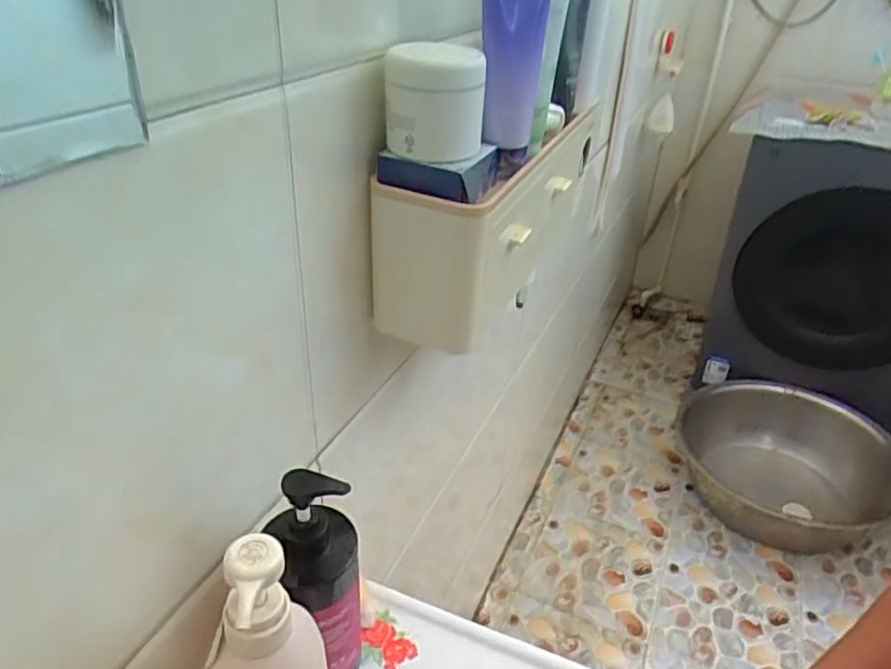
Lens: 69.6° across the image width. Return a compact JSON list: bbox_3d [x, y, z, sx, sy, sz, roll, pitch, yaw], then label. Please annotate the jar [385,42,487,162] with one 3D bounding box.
[{"bbox_3d":[-0.007,-0.169,0.461,0.068,0.073,0.061,2,32,-1],"label":"jar"}]

